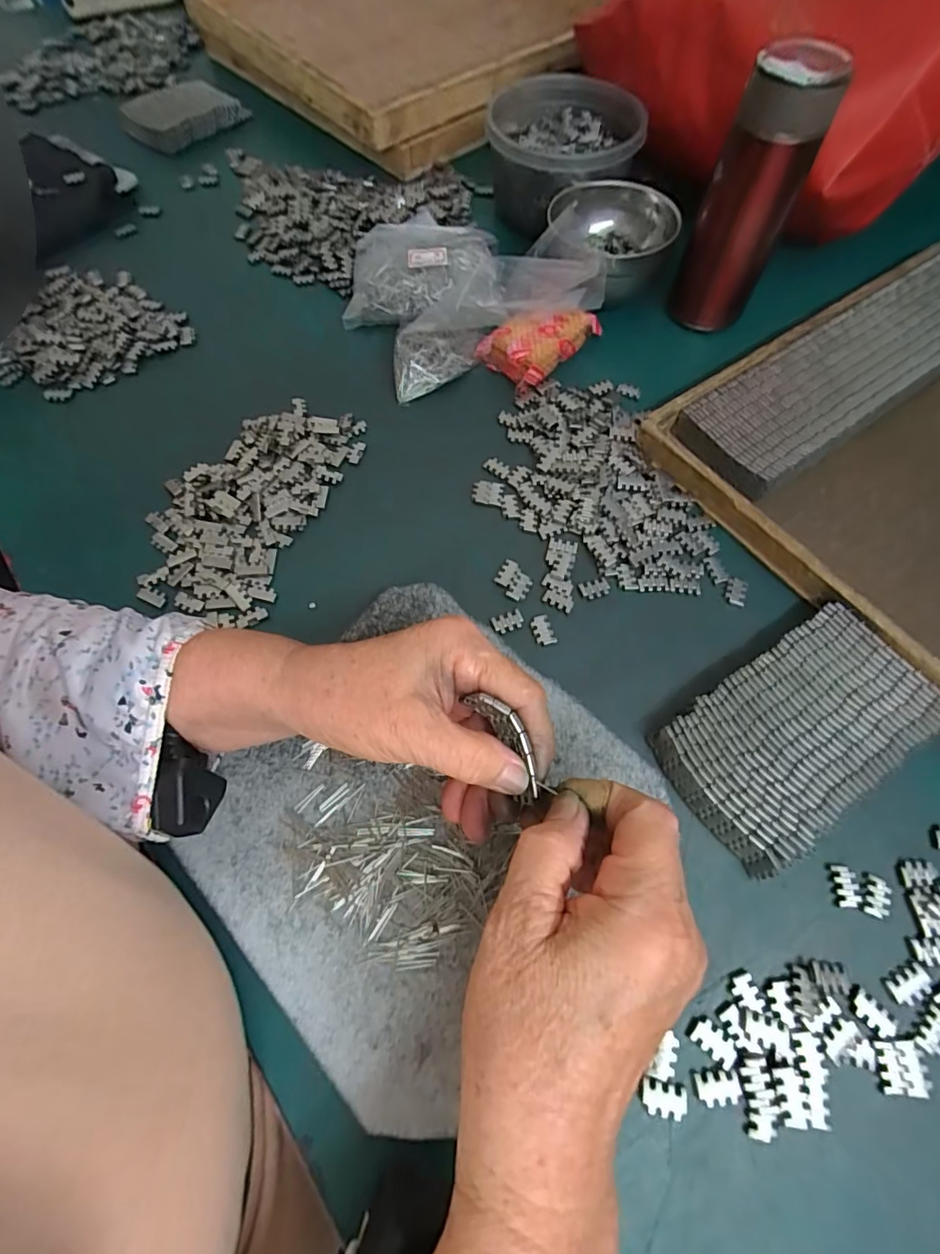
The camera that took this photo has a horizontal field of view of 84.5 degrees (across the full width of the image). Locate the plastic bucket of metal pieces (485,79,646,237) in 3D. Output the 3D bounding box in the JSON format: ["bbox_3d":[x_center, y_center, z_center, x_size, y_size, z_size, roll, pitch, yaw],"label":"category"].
[{"bbox_3d":[0.084,-0.447,0.505,0.141,0.088,0.148,0,65,1],"label":"plastic bucket of metal pieces"}]

